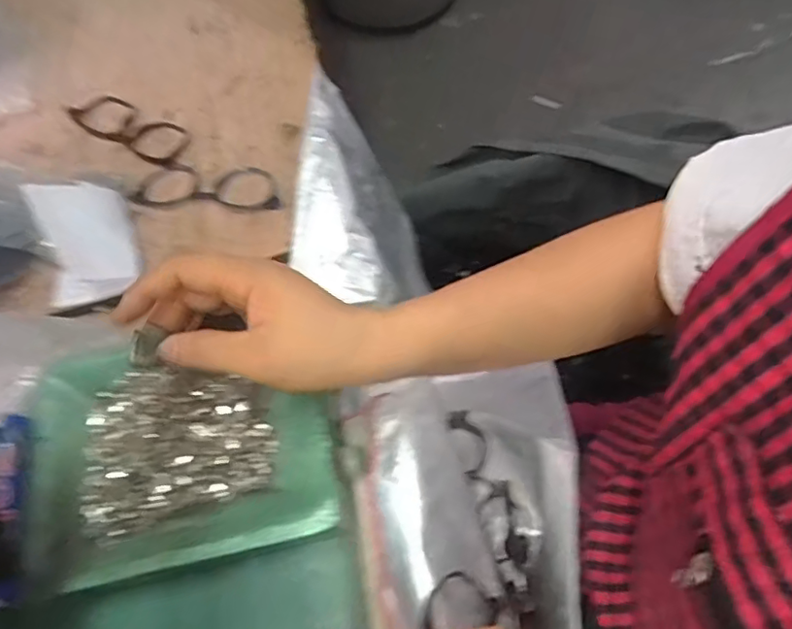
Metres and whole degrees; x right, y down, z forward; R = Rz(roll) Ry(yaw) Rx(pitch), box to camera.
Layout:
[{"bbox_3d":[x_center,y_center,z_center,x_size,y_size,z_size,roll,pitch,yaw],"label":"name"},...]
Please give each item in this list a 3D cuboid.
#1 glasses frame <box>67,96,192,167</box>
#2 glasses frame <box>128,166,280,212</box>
[{"bbox_3d":[-0.314,-0.223,0.681,0.187,0.005,0.061,29,69,18],"label":"glasses frame"},{"bbox_3d":[-0.195,-0.132,0.604,0.157,0.019,0.062,6,64,8],"label":"glasses frame"}]

